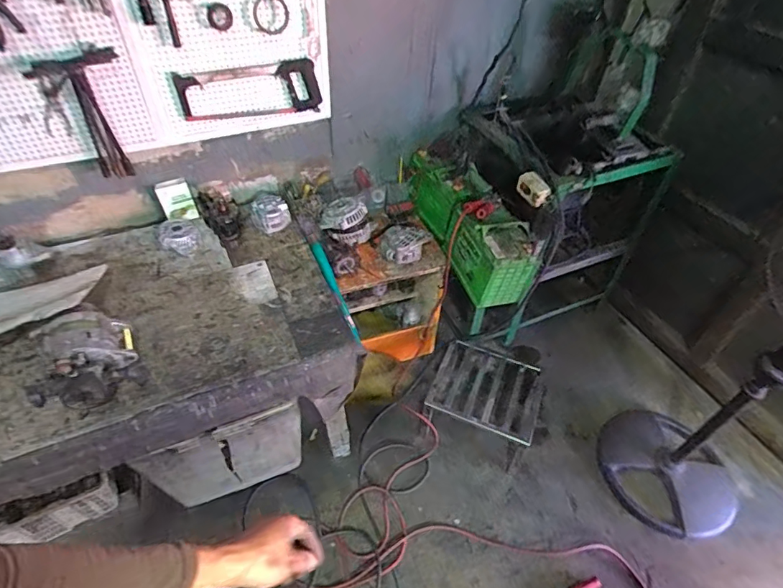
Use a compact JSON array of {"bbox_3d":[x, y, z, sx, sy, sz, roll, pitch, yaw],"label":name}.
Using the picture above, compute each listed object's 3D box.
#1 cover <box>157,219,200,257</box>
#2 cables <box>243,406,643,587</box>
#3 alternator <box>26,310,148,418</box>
[{"bbox_3d":[-0.635,-0.173,1.371,0.125,0.050,0.107,34,53,27],"label":"cover"},{"bbox_3d":[0.087,0.734,1.305,0.997,0.057,0.760,-17,51,-18],"label":"cables"},{"bbox_3d":[-0.663,0.145,1.001,0.170,0.138,0.211,-24,52,-24],"label":"alternator"}]

